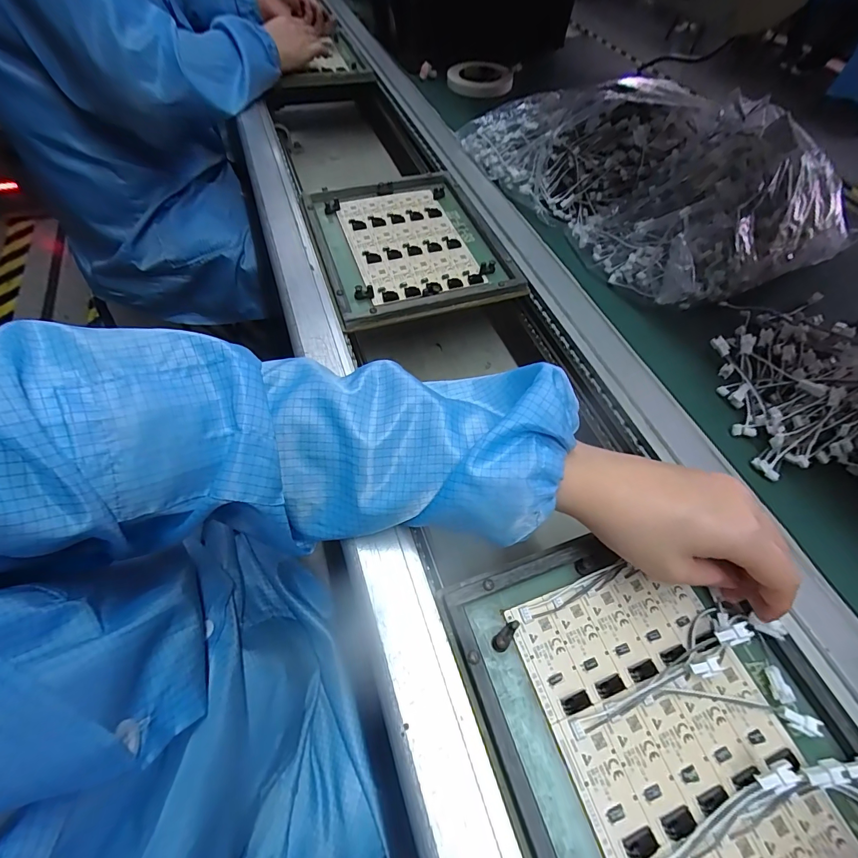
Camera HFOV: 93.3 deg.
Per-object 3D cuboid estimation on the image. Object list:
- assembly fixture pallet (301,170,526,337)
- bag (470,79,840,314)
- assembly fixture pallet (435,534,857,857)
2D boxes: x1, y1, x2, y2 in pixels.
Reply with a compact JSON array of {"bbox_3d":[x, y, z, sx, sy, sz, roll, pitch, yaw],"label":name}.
[{"bbox_3d":[-0.030,-0.226,0.483,0.202,0.017,0.246,-16,60,-11],"label":"assembly fixture pallet"},{"bbox_3d":[0.252,-0.330,0.488,0.238,0.123,0.417,-24,61,-15],"label":"bag"},{"bbox_3d":[0.139,0.180,0.228,0.197,0.019,0.240,-17,60,-11],"label":"assembly fixture pallet"}]

